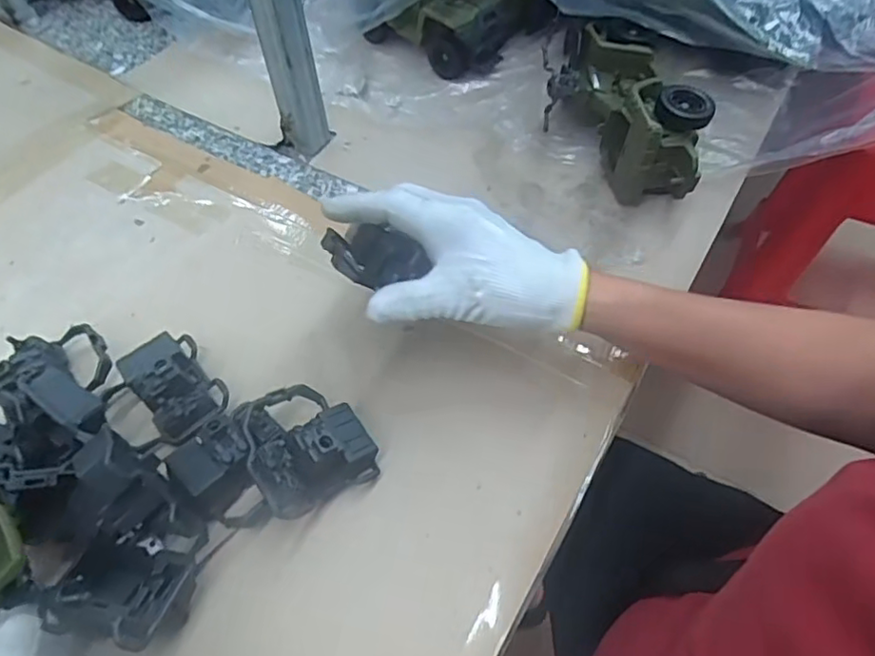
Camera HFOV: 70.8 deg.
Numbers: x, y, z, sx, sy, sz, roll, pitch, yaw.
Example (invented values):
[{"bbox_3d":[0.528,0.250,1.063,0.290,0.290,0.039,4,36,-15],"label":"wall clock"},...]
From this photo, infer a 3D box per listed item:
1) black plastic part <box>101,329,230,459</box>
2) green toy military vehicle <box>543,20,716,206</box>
[{"bbox_3d":[-0.177,0.041,0.399,0.065,0.039,0.071,-34,60,-21],"label":"black plastic part"},{"bbox_3d":[0.159,-0.190,0.541,0.099,0.081,0.195,-9,54,-5],"label":"green toy military vehicle"}]

